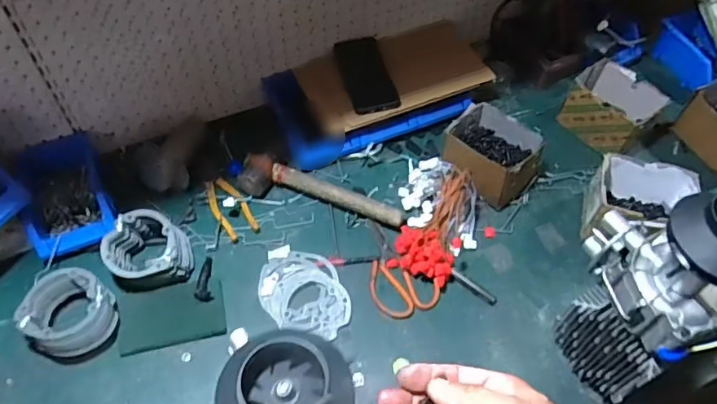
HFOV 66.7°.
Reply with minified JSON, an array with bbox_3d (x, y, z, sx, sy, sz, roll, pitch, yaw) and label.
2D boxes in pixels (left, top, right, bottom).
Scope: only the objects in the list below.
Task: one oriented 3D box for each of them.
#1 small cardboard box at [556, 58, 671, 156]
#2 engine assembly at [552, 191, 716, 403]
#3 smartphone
[{"bbox_3d":[0.454,-0.173,0.991,0.116,0.088,0.152,-33,61,-22],"label":"small cardboard box"},{"bbox_3d":[0.328,0.102,0.627,0.116,0.294,0.153,-36,62,-24],"label":"engine assembly"},{"bbox_3d":[0.014,-0.222,0.949,0.077,0.017,0.168,-17,62,-1],"label":"smartphone"}]

